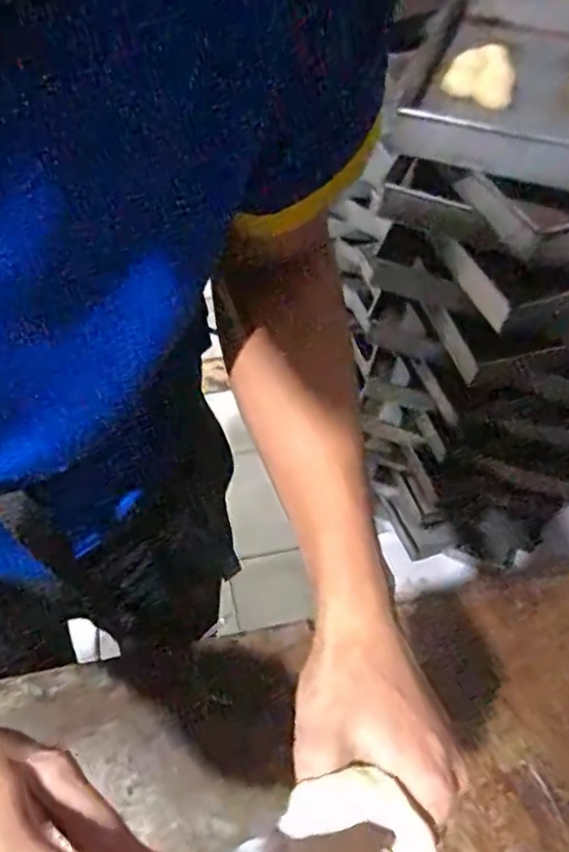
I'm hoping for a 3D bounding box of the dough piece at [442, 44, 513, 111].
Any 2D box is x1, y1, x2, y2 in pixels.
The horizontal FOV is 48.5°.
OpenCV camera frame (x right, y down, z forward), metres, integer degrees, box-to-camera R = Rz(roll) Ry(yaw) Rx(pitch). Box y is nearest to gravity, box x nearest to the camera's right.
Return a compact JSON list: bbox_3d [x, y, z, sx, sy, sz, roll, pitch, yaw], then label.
[{"bbox_3d":[0.291,-0.521,0.941,0.104,0.045,0.105,15,55,9],"label":"dough piece"}]

